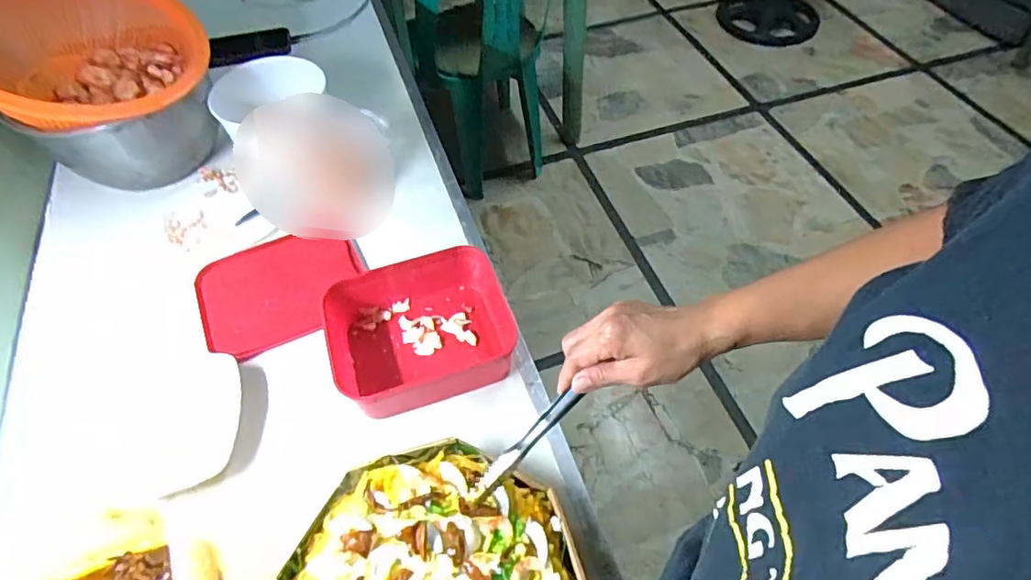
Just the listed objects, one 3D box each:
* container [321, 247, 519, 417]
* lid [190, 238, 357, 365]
[{"bbox_3d":[-0.106,0.045,0.633,0.204,0.065,0.161,-19,56,-12],"label":"container"},{"bbox_3d":[-0.298,-0.003,0.703,0.189,0.019,0.155,-21,56,-14],"label":"lid"}]

